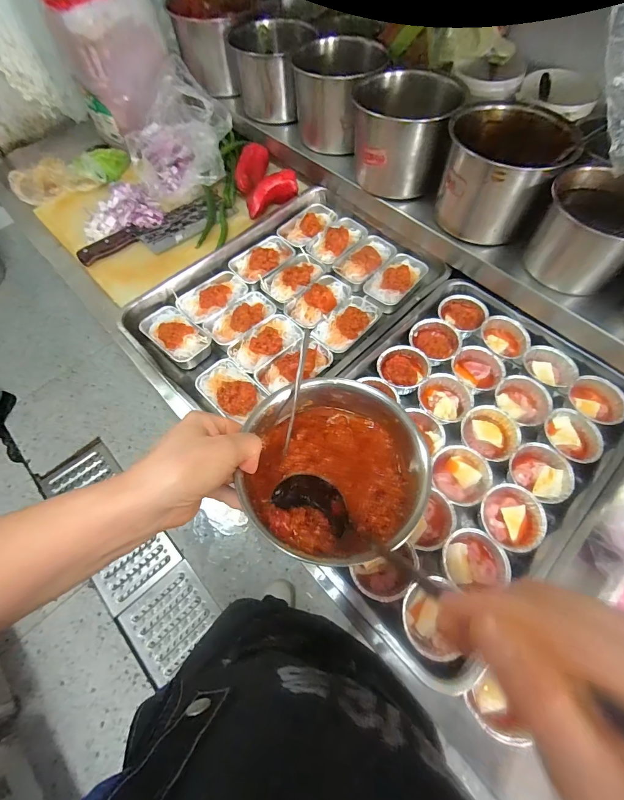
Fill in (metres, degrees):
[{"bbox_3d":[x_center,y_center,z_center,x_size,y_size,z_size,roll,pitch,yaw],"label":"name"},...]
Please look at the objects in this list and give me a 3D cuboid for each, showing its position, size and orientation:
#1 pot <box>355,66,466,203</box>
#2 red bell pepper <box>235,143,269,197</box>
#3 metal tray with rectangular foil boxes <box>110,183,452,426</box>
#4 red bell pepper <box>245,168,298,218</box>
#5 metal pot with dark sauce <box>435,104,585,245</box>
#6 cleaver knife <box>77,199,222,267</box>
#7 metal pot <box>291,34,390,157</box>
[{"bbox_3d":[0.154,-0.457,0.632,0.162,0.139,0.147,-5,62,-1],"label":"pot"},{"bbox_3d":[-0.130,-0.490,0.770,0.054,0.045,0.121,17,78,10],"label":"red bell pepper"},{"bbox_3d":[-0.043,-0.174,0.634,0.506,0.040,0.337,-40,68,-18],"label":"metal tray with rectangular foil boxes"},{"bbox_3d":[-0.083,-0.418,0.729,0.121,0.042,0.055,-34,66,1],"label":"red bell pepper"},{"bbox_3d":[0.290,-0.352,0.566,0.156,0.128,0.164,-1,62,1],"label":"metal pot with dark sauce"},{"bbox_3d":[-0.308,-0.330,0.717,0.285,0.021,0.085,-32,66,-14],"label":"cleaver knife"},{"bbox_3d":[0.045,-0.573,0.694,0.150,0.136,0.153,-1,62,1],"label":"metal pot"}]

